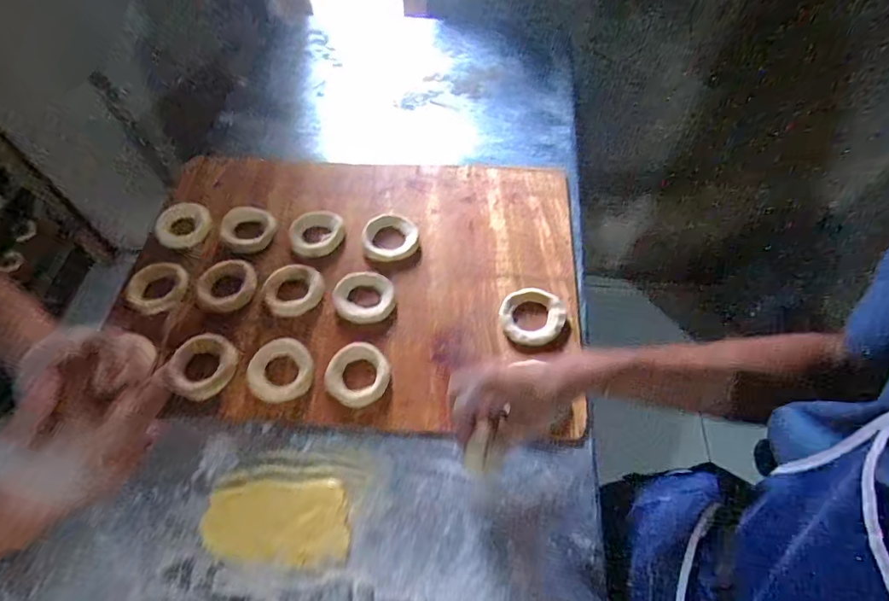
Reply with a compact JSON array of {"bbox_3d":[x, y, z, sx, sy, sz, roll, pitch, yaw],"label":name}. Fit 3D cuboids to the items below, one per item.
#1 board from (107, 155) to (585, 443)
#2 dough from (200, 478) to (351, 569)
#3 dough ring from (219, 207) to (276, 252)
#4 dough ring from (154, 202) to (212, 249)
[{"bbox_3d":[-0.118,-0.046,0.637,0.577,0.015,0.407,3,59,3],"label":"board"},{"bbox_3d":[-0.171,0.226,0.486,0.147,0.010,0.079,-2,59,0],"label":"dough"},{"bbox_3d":[-0.284,-0.106,0.695,0.072,0.019,0.071,-1,59,1],"label":"dough ring"},{"bbox_3d":[-0.380,-0.109,0.695,0.078,0.015,0.078,-1,59,1],"label":"dough ring"}]

